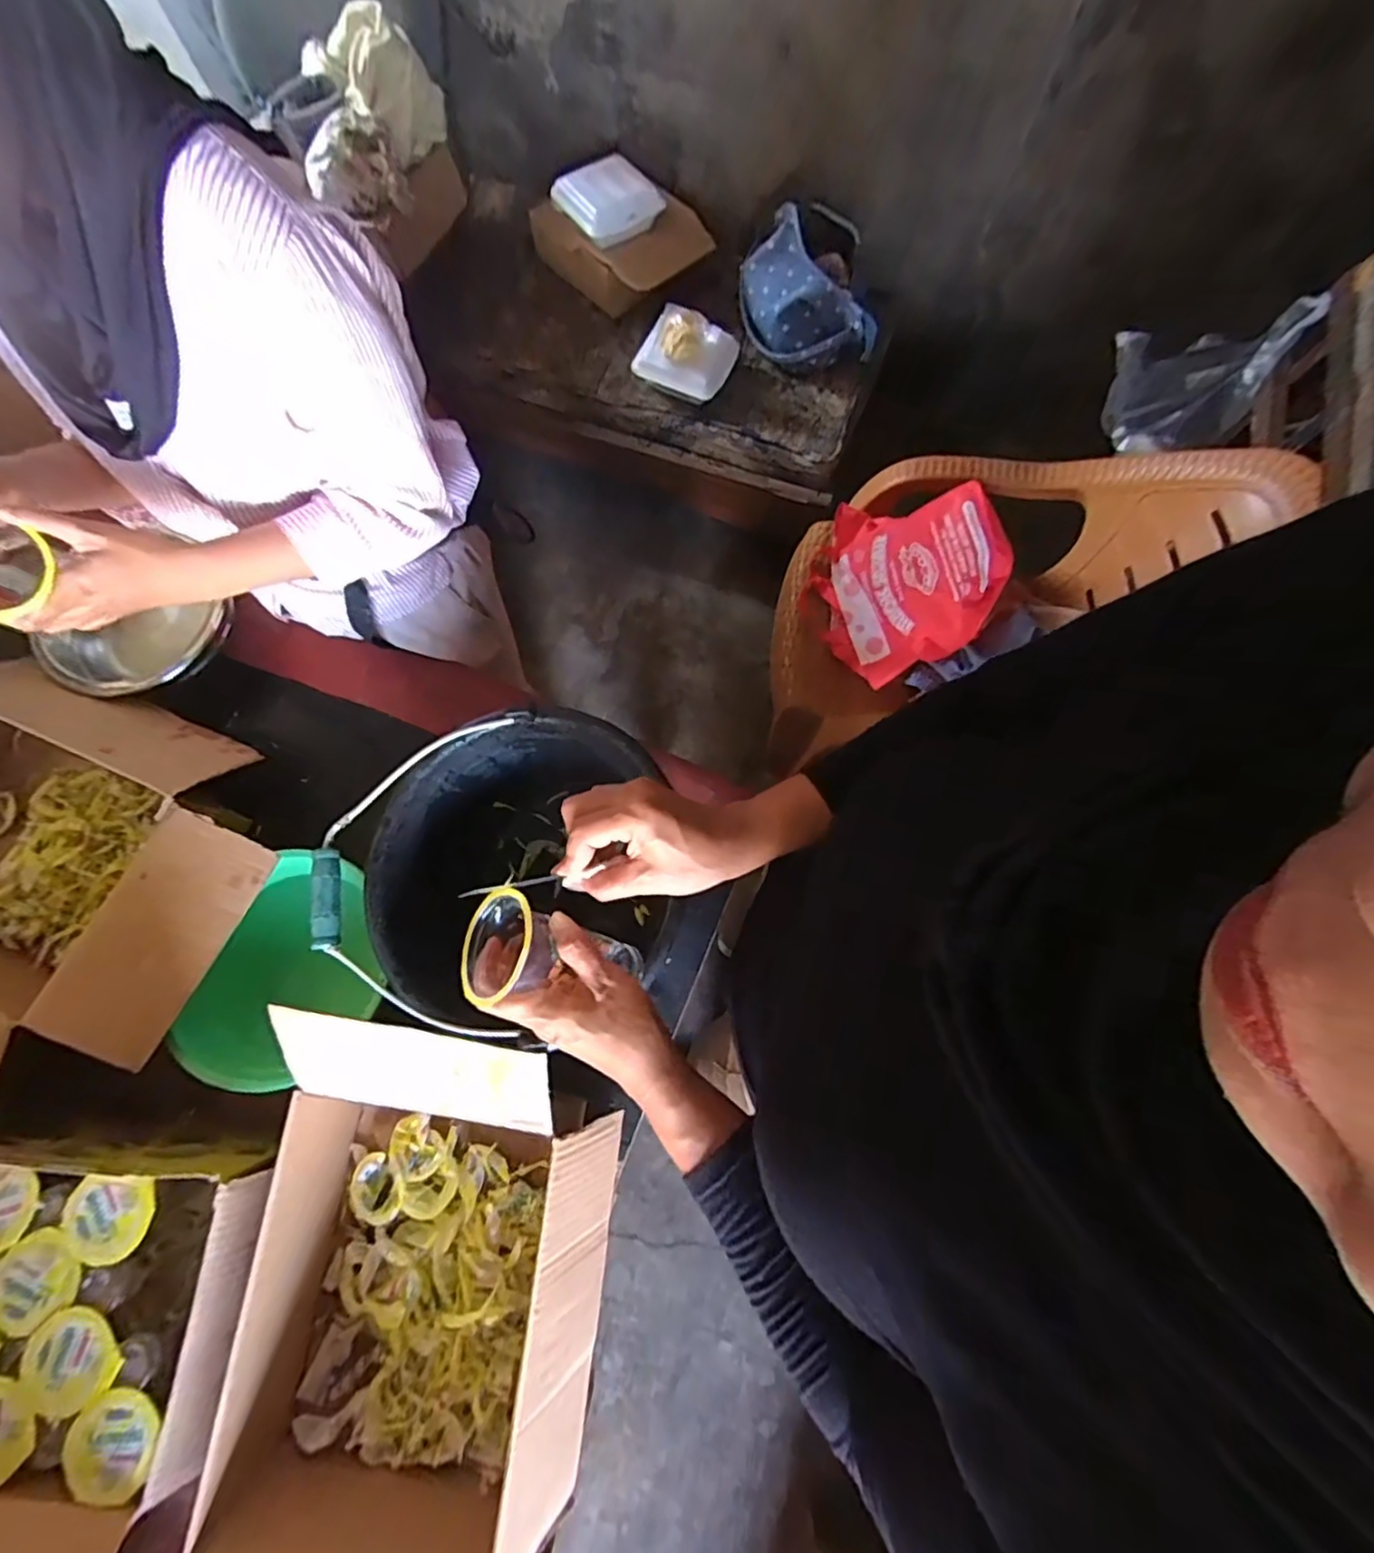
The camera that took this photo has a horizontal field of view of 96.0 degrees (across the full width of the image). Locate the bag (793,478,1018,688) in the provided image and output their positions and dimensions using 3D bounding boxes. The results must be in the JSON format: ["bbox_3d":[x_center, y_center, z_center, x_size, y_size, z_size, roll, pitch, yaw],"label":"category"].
[{"bbox_3d":[0.392,-0.368,1.144,0.335,0.203,0.296,37,78,10],"label":"bag"}]

